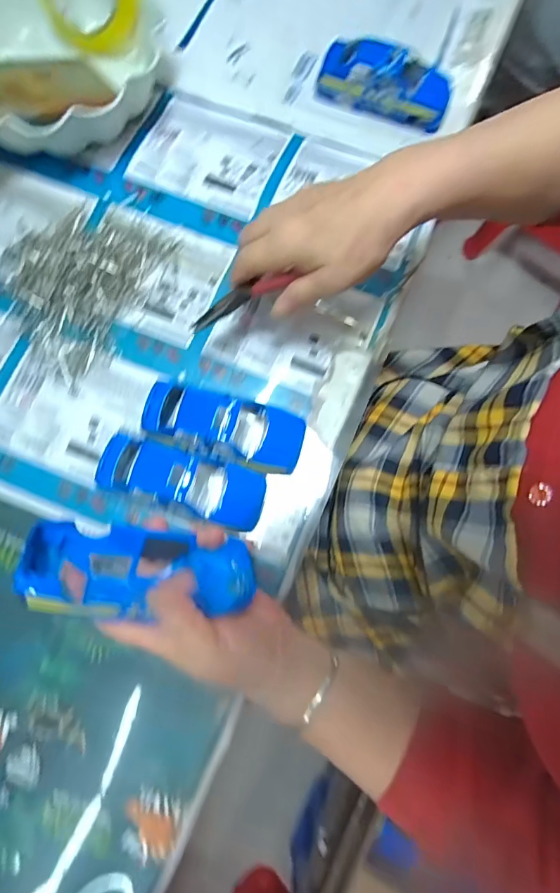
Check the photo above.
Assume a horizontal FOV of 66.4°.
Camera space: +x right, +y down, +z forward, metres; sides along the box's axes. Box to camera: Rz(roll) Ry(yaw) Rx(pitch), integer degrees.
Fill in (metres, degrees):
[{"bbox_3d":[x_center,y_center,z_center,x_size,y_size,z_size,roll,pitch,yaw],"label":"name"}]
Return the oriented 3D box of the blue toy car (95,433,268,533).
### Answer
[{"bbox_3d":[-0.074,0.029,0.326,0.124,0.040,0.050,14,78,5],"label":"blue toy car"}]

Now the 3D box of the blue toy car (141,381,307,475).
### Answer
[{"bbox_3d":[-0.045,-0.015,0.337,0.125,0.040,0.047,16,78,5],"label":"blue toy car"}]

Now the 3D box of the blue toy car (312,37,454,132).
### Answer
[{"bbox_3d":[0.101,-0.350,0.410,0.127,0.037,0.055,15,78,5],"label":"blue toy car"}]

